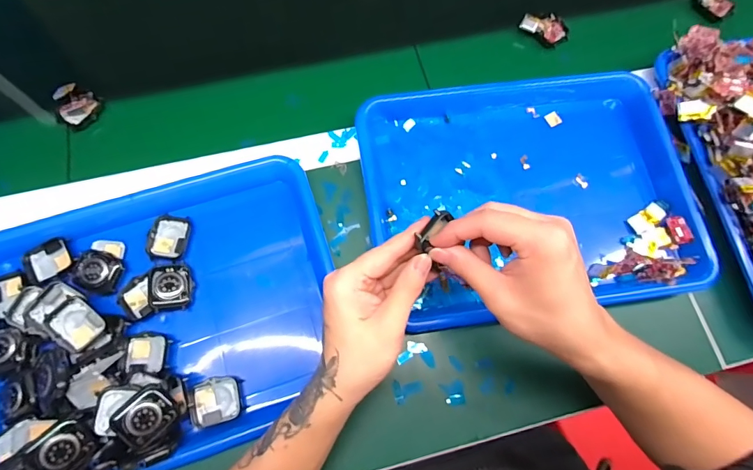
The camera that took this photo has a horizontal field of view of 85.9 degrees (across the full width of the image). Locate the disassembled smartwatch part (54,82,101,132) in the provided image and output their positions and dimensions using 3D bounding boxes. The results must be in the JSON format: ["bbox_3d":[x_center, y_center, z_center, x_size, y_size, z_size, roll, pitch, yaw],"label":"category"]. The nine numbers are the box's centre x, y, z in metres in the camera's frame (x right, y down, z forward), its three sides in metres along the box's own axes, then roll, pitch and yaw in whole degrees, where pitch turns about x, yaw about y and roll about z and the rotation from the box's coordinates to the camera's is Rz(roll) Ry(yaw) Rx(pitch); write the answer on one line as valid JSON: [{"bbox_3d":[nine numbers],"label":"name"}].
[{"bbox_3d":[-0.344,-0.147,0.462,0.059,0.022,0.044,42,77,10],"label":"disassembled smartwatch part"}]

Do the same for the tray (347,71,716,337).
[{"bbox_3d":[0.155,-0.053,0.433,0.332,0.033,0.271,-8,74,-4],"label":"tray"}]

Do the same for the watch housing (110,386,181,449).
[{"bbox_3d":[-0.189,0.149,0.332,0.037,0.012,0.040,50,59,-15],"label":"watch housing"}]

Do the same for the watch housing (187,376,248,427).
[{"bbox_3d":[-0.144,0.150,0.366,0.043,0.016,0.038,-14,75,-6],"label":"watch housing"}]

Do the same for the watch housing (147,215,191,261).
[{"bbox_3d":[-0.208,0.003,0.409,0.038,0.011,0.045,-1,74,-2],"label":"watch housing"}]

